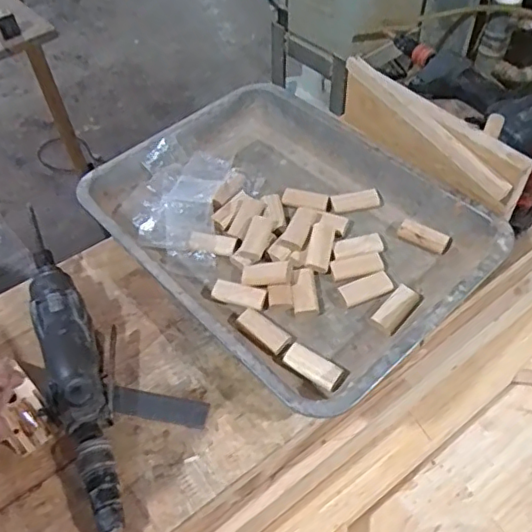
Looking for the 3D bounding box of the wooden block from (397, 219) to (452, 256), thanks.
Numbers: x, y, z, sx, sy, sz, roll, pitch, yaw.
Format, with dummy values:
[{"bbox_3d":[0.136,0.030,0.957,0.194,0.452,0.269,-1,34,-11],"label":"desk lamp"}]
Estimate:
[{"bbox_3d":[0.167,-0.029,0.603,0.055,0.017,0.020,22,55,19],"label":"wooden block"}]

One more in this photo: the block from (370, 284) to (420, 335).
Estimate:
[{"bbox_3d":[0.126,0.041,0.550,0.053,0.012,0.025,-38,59,-26],"label":"block"}]

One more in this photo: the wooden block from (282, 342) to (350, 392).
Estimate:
[{"bbox_3d":[0.044,0.092,0.515,0.058,0.011,0.026,27,56,23],"label":"wooden block"}]

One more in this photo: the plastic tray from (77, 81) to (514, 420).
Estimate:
[{"bbox_3d":[0.019,-0.043,0.603,0.286,0.053,0.377,-35,58,-24],"label":"plastic tray"}]

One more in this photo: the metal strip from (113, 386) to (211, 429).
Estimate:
[{"bbox_3d":[-0.092,0.123,0.497,0.082,0.008,0.026,7,46,7],"label":"metal strip"}]

